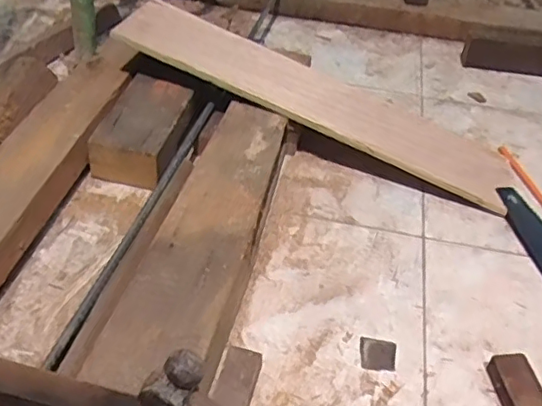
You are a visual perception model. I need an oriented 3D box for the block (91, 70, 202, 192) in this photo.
[{"bbox_3d":[-0.198,-0.121,0.941,0.127,0.064,0.202,13,44,8],"label":"block"}]

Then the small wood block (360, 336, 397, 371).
[{"bbox_3d":[0.132,0.184,0.711,0.043,0.015,0.041,7,43,2],"label":"small wood block"}]

